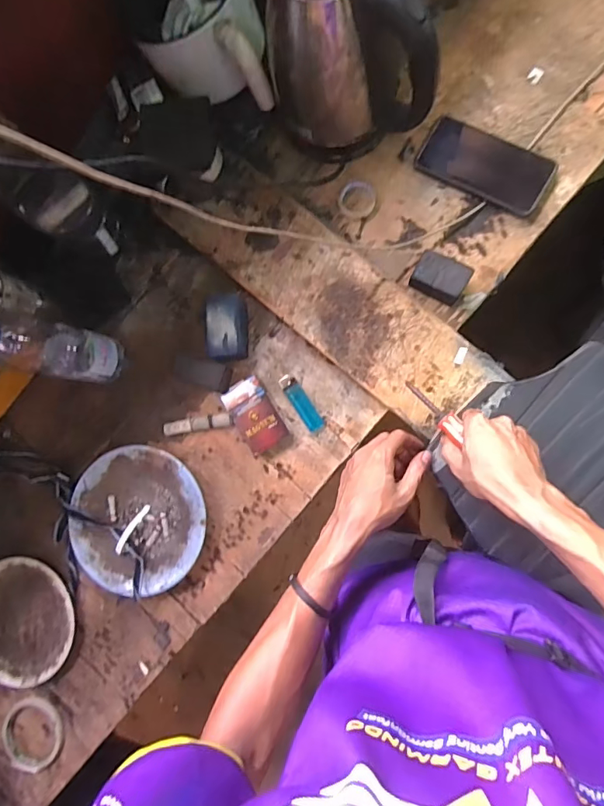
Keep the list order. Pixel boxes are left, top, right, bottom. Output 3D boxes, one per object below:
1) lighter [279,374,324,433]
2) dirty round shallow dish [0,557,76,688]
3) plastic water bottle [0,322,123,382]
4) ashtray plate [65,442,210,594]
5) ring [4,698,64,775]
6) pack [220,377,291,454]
[{"bbox_3d":[-0.001,0.000,0.618,0.023,0.014,0.085,-33,82,6],"label":"lighter"},{"bbox_3d":[-0.403,0.310,0.662,0.164,0.019,0.168,-1,87,9],"label":"dirty round shallow dish"},{"bbox_3d":[-0.295,-0.067,0.558,0.063,0.234,0.073,11,89,10],"label":"plastic water bottle"},{"bbox_3d":[-0.221,0.157,0.638,0.189,0.038,0.186,-1,87,9],"label":"ashtray plate"},{"bbox_3d":[-0.378,0.462,0.650,0.091,0.014,0.096,-1,87,9],"label":"ring"},{"bbox_3d":[-0.063,0.015,0.619,0.055,0.025,0.096,-34,82,6],"label":"pack"}]

